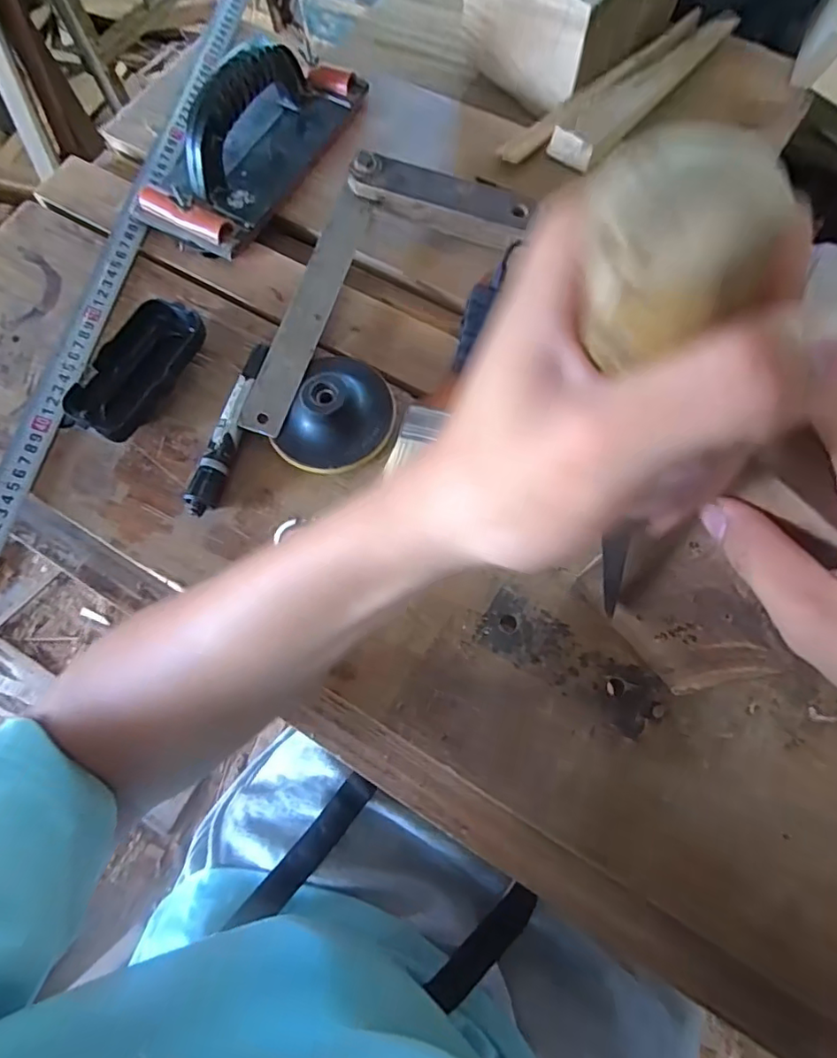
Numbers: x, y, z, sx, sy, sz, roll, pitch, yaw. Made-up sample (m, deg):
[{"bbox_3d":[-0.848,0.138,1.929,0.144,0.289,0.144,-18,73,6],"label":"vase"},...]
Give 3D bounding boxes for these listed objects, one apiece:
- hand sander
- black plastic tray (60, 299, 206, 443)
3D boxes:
[{"bbox_3d":[-0.132,-0.328,0.447,0.090,0.067,0.217,29,75,12],"label":"hand sander"},{"bbox_3d":[-0.203,-0.113,0.398,0.053,0.024,0.108,27,74,11],"label":"black plastic tray"}]

